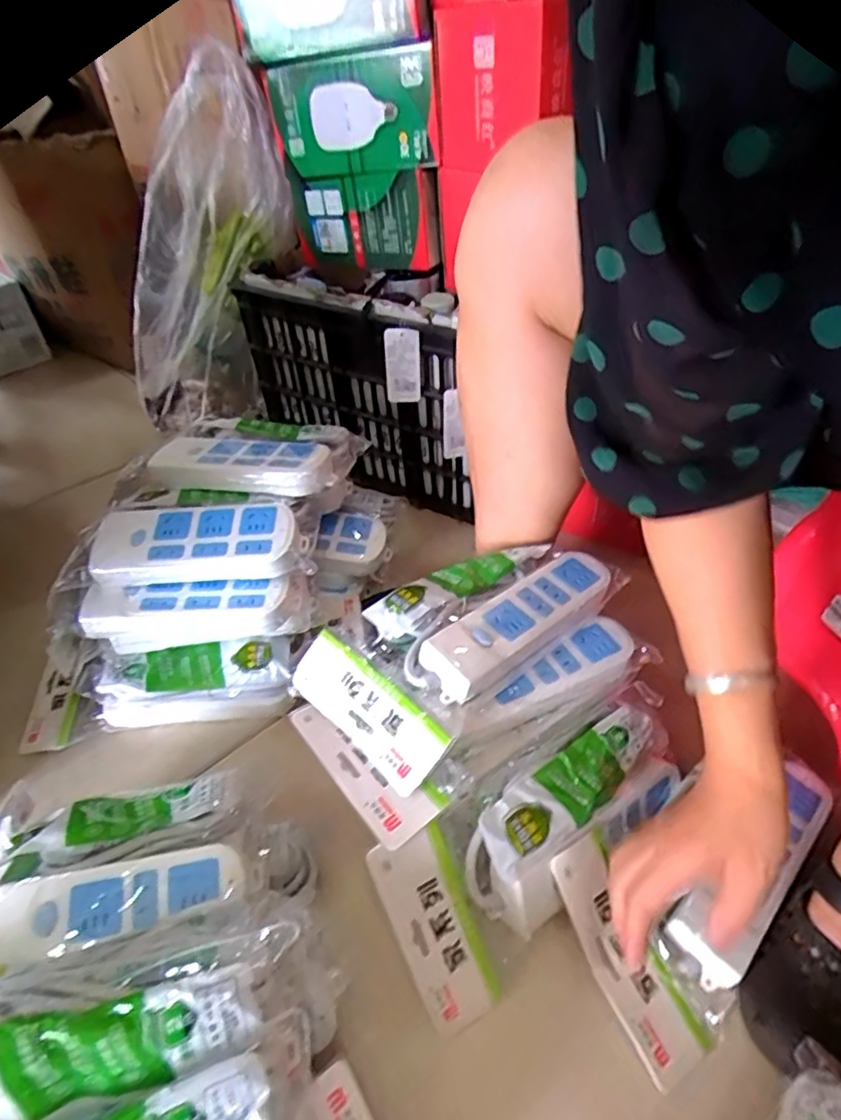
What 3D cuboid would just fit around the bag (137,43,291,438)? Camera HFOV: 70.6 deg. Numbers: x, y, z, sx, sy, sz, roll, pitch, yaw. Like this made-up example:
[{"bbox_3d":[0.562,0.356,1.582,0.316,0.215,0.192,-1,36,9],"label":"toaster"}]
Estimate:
[{"bbox_3d":[-0.311,-0.422,0.880,0.181,0.512,0.111,12,39,-20],"label":"bag"}]

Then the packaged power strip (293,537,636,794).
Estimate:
[{"bbox_3d":[0.040,0.054,0.515,0.270,0.043,0.143,-33,52,-31],"label":"packaged power strip"}]

